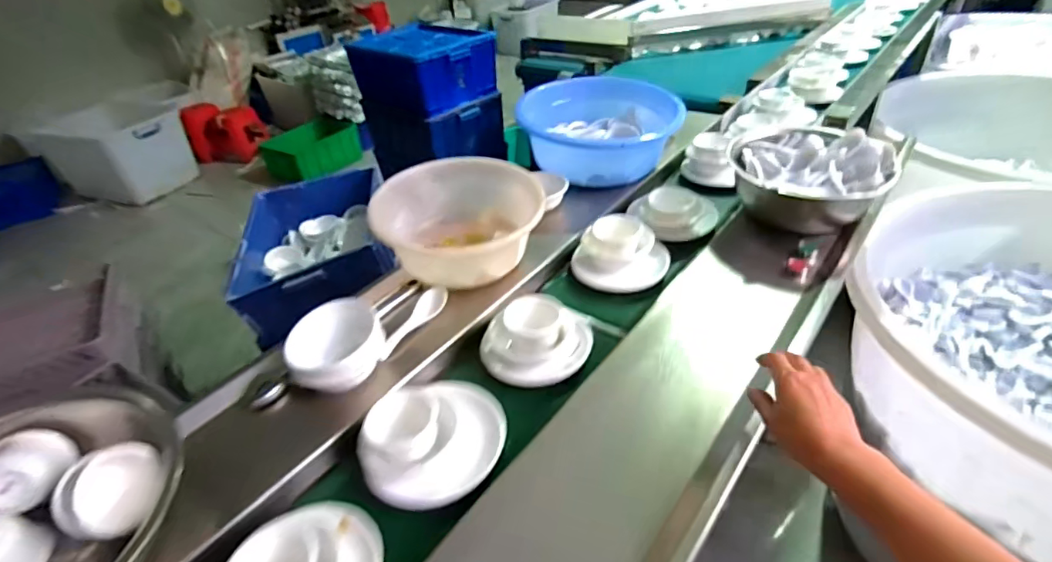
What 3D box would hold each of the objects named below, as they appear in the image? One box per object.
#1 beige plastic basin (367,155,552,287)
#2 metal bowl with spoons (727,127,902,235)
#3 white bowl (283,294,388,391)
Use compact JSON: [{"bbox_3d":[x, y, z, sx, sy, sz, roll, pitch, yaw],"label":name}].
[{"bbox_3d":[-0.112,-0.101,0.873,0.262,0.127,0.251,-4,38,3],"label":"beige plastic basin"},{"bbox_3d":[0.460,-0.176,0.871,0.210,0.113,0.199,-4,38,3],"label":"metal bowl with spoons"},{"bbox_3d":[-0.246,0.085,0.677,0.118,0.070,0.118,-4,38,3],"label":"white bowl"}]

